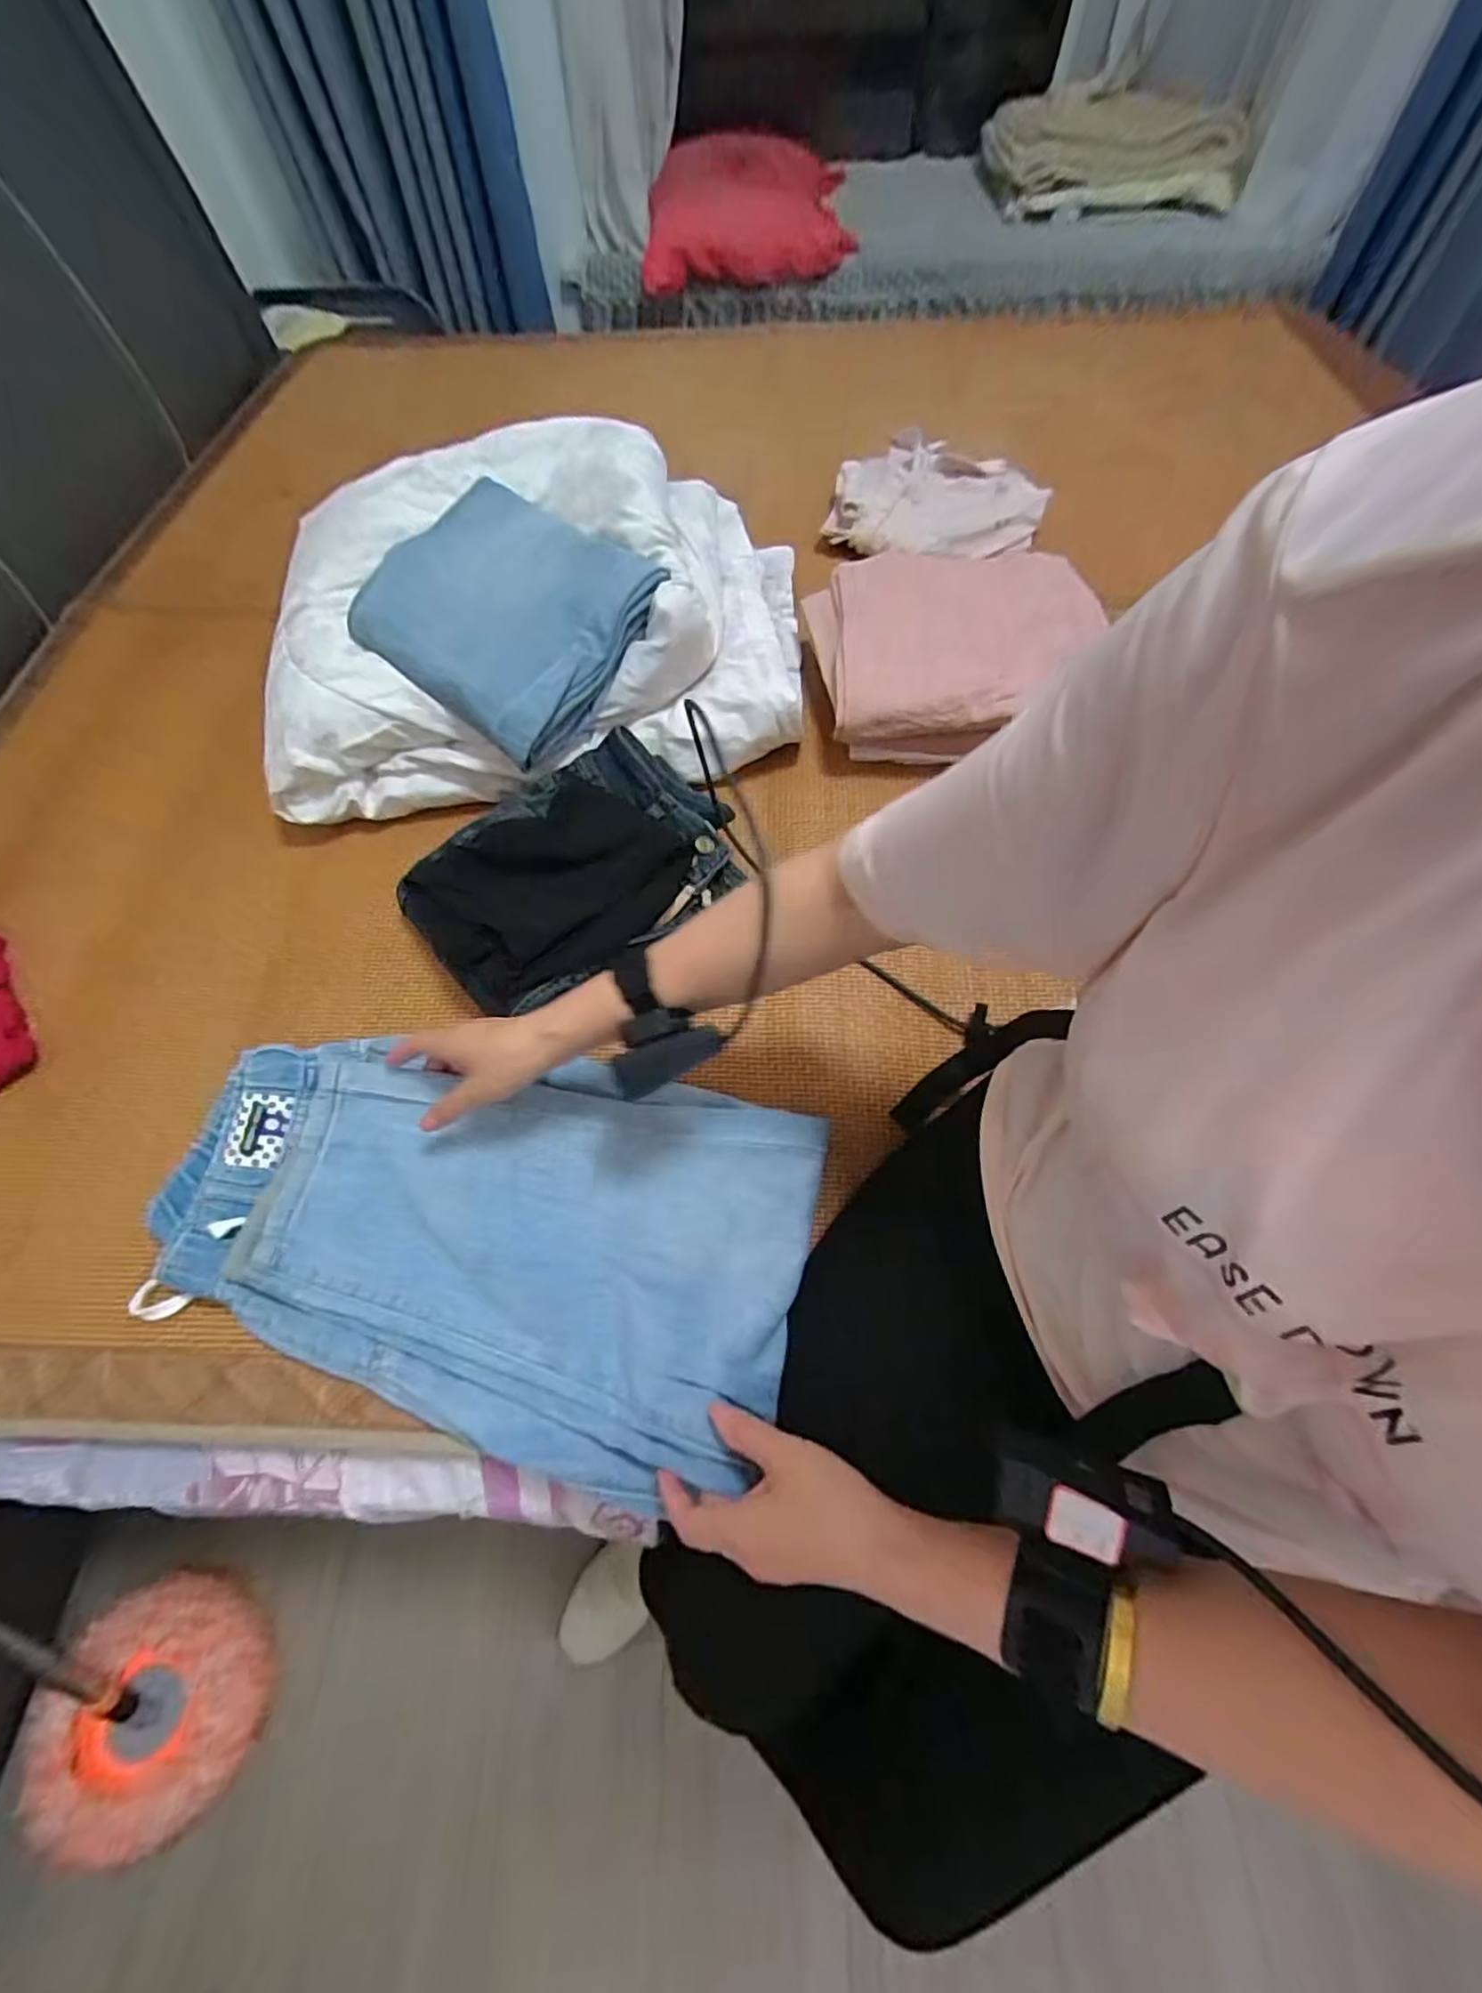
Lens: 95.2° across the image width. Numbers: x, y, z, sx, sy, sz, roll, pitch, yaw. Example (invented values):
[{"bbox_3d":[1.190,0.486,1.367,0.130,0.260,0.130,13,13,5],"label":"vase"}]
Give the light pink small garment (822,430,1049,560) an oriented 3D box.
[{"bbox_3d":[0.253,-0.636,0.868,0.255,0.038,0.227,20,64,12],"label":"light pink small garment"}]

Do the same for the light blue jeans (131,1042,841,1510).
[{"bbox_3d":[-0.184,0.155,0.479,0.446,0.039,0.253,12,62,8],"label":"light blue jeans"}]

